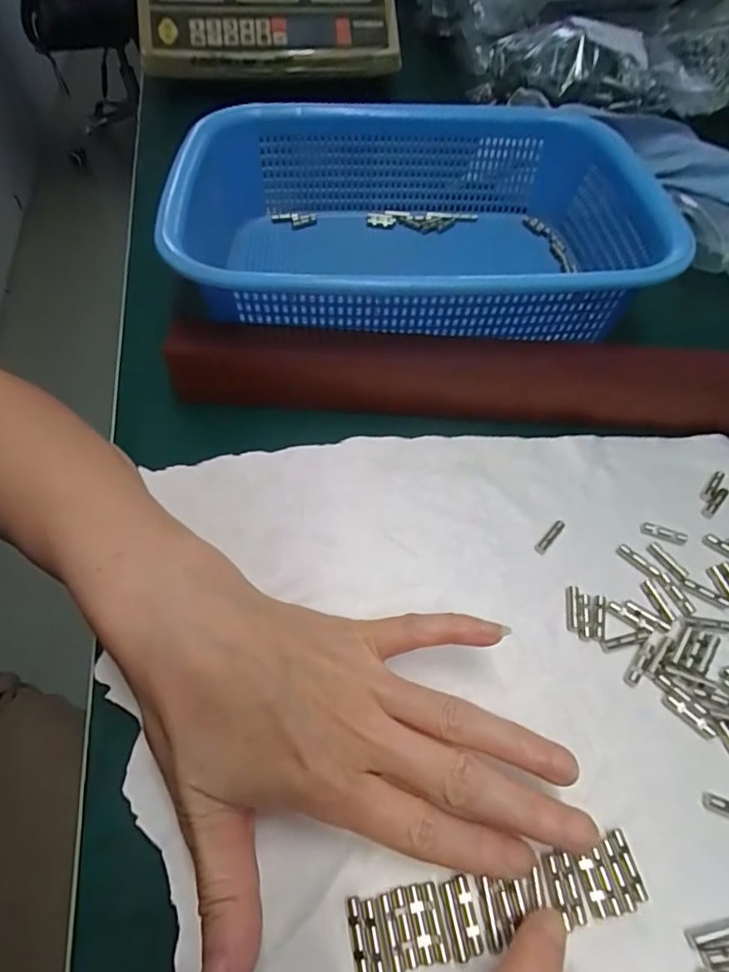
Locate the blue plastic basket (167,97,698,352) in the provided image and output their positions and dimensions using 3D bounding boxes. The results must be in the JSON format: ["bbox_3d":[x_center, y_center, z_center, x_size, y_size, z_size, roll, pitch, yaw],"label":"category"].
[{"bbox_3d":[0.026,-0.163,0.324,0.281,0.077,0.204,-2,56,-1],"label":"blue plastic basket"}]

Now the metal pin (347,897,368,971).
[{"bbox_3d":[-0.002,0.144,0.159,0.004,0.004,0.020,-10,57,-6],"label":"metal pin"}]

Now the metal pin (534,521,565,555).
[{"bbox_3d":[0.091,0.025,0.244,0.005,0.004,0.021,38,64,23],"label":"metal pin"}]

